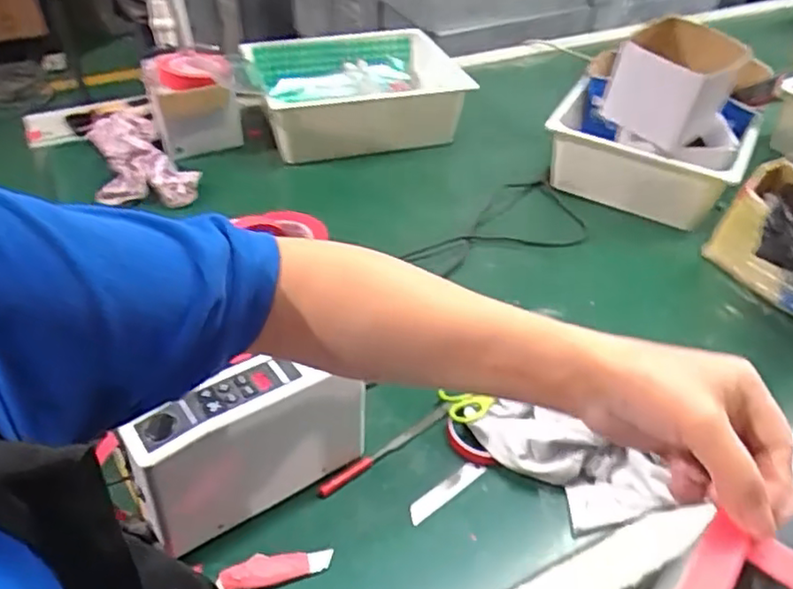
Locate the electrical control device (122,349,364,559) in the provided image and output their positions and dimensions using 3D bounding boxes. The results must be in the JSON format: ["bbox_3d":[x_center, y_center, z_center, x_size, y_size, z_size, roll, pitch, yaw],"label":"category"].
[{"bbox_3d":[-0.131,0.133,0.589,0.208,0.140,0.062,-21,47,-24],"label":"electrical control device"}]

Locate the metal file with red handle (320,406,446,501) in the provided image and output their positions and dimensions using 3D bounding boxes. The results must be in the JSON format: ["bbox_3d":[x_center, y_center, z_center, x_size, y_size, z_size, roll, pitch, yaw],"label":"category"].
[{"bbox_3d":[-0.008,0.162,0.680,0.168,0.013,0.015,-29,51,-30],"label":"metal file with red handle"}]

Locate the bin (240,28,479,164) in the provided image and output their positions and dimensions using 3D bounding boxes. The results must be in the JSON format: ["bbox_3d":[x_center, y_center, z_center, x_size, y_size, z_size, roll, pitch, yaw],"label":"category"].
[{"bbox_3d":[-0.069,-0.371,1.181,0.366,0.127,0.250,-12,44,-15],"label":"bin"}]

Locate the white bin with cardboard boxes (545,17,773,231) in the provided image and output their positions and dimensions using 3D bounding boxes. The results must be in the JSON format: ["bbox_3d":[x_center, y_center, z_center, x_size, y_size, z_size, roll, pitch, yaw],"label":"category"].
[{"bbox_3d":[0.421,-0.289,1.029,0.296,0.246,0.262,18,44,17],"label":"white bin with cardboard boxes"}]

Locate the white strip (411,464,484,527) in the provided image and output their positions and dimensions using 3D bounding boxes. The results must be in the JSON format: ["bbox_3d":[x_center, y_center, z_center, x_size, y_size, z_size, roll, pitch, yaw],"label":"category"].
[{"bbox_3d":[0.049,0.197,0.649,0.089,0.005,0.020,-29,64,-24],"label":"white strip"}]

